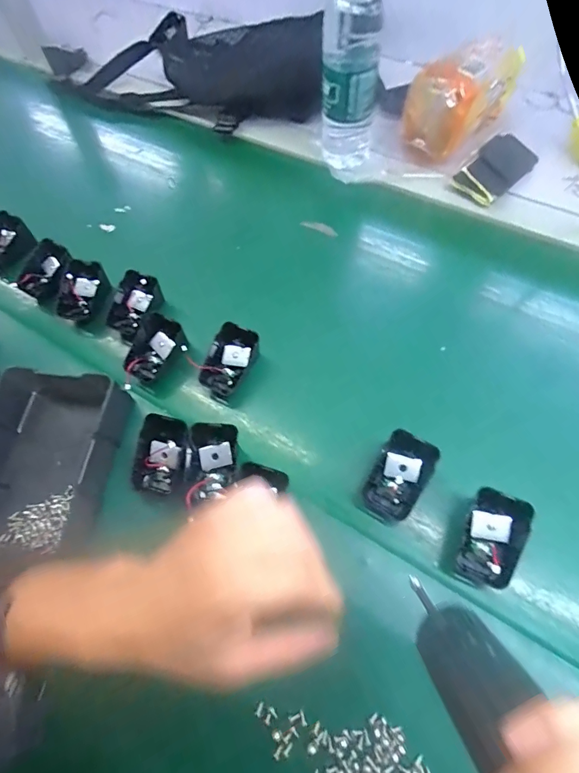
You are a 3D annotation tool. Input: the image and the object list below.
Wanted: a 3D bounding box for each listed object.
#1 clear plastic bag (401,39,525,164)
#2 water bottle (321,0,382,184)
[{"bbox_3d":[0.216,-0.370,0.522,0.083,0.101,0.140,40,71,21],"label":"clear plastic bag"},{"bbox_3d":[0.071,-0.354,0.457,0.068,0.224,0.064,2,63,4],"label":"water bottle"}]

